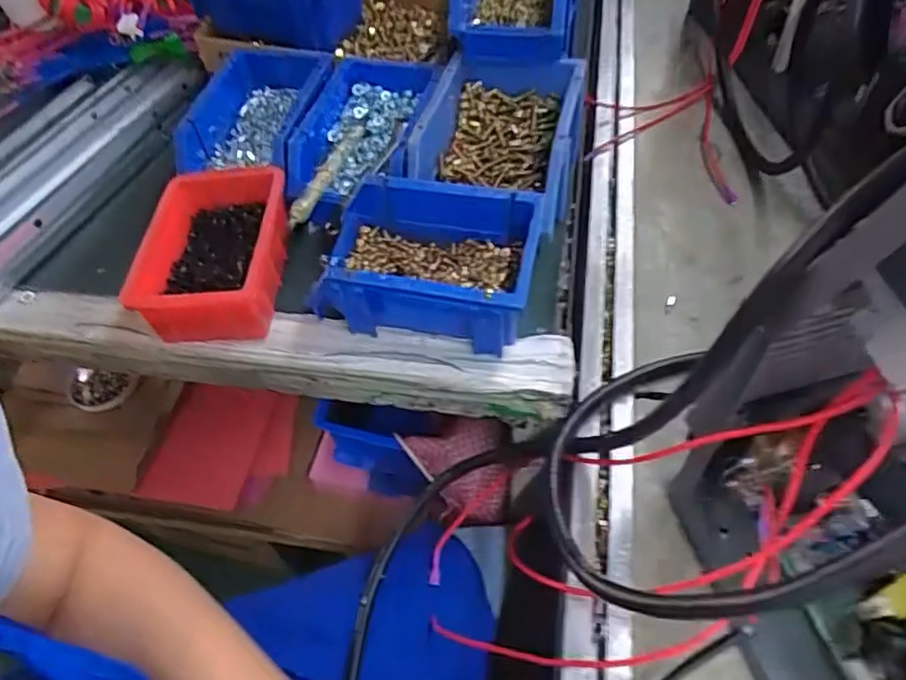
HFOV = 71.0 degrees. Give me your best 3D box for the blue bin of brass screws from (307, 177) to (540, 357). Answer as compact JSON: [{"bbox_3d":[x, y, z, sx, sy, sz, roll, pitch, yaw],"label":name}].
[{"bbox_3d":[-0.018,-0.053,0.469,0.151,0.077,0.098,7,55,10],"label":"blue bin of brass screws"}]

